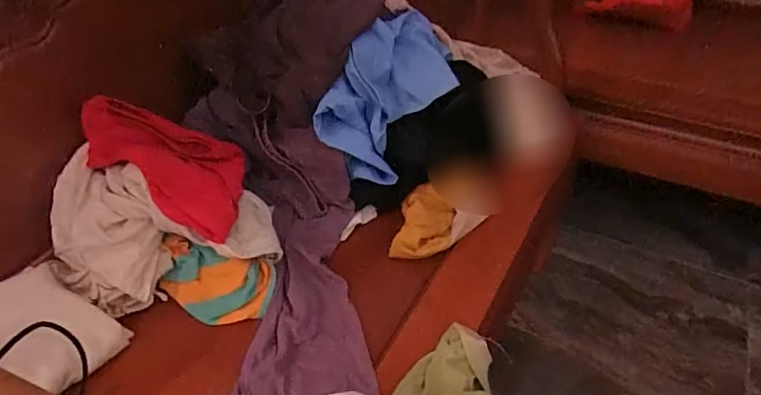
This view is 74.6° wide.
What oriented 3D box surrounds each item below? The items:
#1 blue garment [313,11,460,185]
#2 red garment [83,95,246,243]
[{"bbox_3d":[0.027,-0.151,0.686,0.113,0.136,0.264,17,47,19],"label":"blue garment"},{"bbox_3d":[-0.245,-0.058,0.608,0.216,0.095,0.135,25,50,26],"label":"red garment"}]

